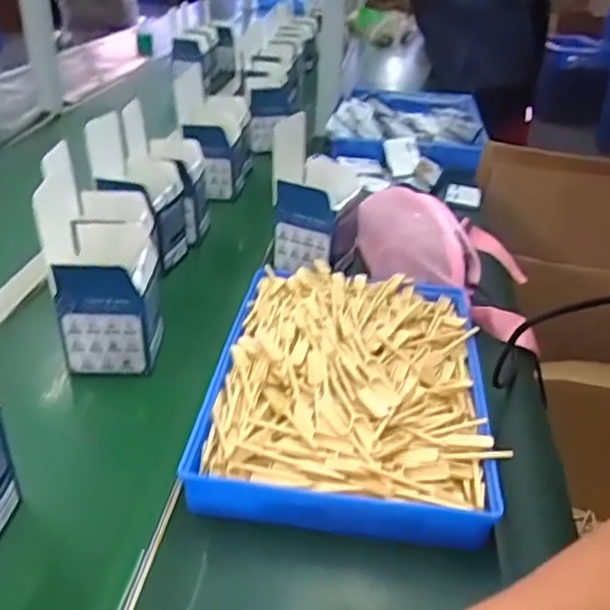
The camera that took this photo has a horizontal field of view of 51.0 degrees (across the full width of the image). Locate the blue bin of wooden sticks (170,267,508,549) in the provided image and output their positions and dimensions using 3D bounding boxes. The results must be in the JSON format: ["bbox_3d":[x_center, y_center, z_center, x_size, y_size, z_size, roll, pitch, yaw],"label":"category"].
[{"bbox_3d":[0.039,0.065,0.585,0.233,0.062,0.308,7,31,5],"label":"blue bin of wooden sticks"}]

